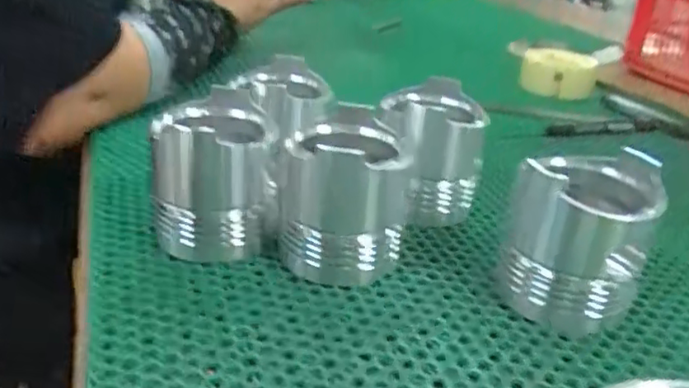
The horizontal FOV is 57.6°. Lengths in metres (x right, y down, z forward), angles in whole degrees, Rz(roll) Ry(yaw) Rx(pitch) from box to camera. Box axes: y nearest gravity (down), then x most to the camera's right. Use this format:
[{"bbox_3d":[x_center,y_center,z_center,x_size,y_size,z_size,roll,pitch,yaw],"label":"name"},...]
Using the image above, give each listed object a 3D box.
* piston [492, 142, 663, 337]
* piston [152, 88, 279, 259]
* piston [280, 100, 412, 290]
[{"bbox_3d":[0.150,0.026,0.403,0.081,0.096,0.086,15,29,22],"label":"piston"},{"bbox_3d":[-0.093,-0.016,0.451,0.080,0.099,0.090,-1,27,-9],"label":"piston"},{"bbox_3d":[0.000,-0.002,0.439,0.086,0.093,0.098,1,27,-4],"label":"piston"}]

